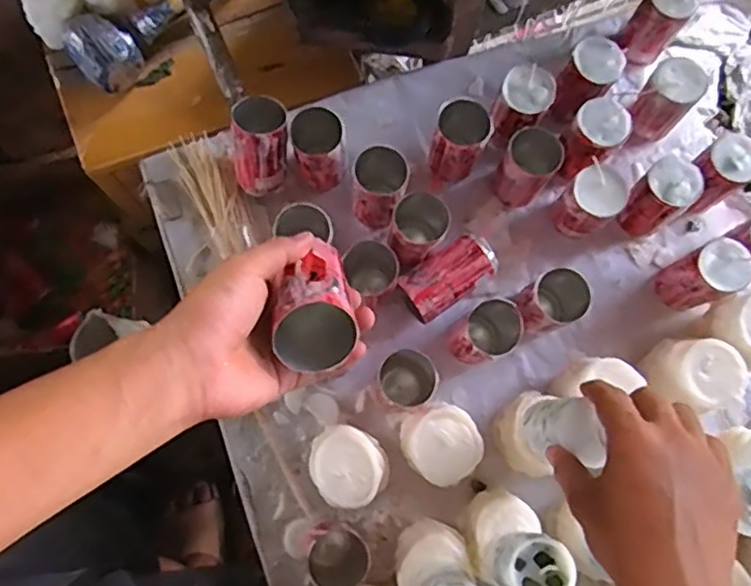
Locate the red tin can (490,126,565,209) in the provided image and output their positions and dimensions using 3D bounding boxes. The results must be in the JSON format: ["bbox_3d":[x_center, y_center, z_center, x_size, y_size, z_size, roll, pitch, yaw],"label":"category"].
[{"bbox_3d":[0.153,-0.126,0.667,0.052,0.080,0.057,0,79,0],"label":"red tin can"}]

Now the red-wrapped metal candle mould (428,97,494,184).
[{"bbox_3d":[0.086,-0.153,0.669,0.053,0.077,0.062,15,79,3],"label":"red-wrapped metal candle mould"}]

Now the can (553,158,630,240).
[{"bbox_3d":[0.215,-0.090,0.657,0.051,0.081,0.051,0,79,0],"label":"can"}]

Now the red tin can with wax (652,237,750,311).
[{"bbox_3d":[0.325,-0.015,0.647,0.053,0.094,0.049,0,79,0],"label":"red tin can with wax"}]

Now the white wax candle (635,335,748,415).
[{"bbox_3d":[0.298,0.080,0.622,0.062,0.085,0.066,0,79,0],"label":"white wax candle"}]

